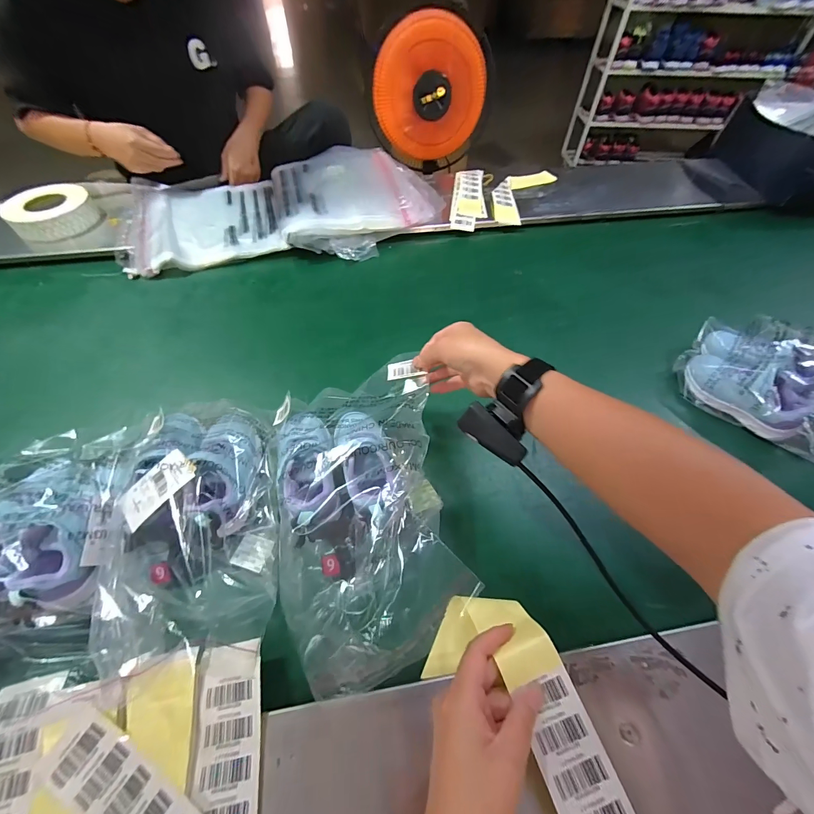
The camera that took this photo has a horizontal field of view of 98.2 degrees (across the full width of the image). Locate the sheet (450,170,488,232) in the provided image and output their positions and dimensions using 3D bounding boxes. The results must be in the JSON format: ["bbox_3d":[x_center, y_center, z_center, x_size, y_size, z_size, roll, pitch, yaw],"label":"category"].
[{"bbox_3d":[0.148,-0.493,0.841,0.080,0.040,0.222,6,56,4],"label":"sheet"}]

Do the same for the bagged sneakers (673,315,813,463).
[{"bbox_3d":[0.581,-0.022,0.489,0.207,0.082,0.326,-39,64,-24],"label":"bagged sneakers"}]

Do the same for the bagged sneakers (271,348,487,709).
[{"bbox_3d":[-0.053,0.103,0.388,0.186,0.093,0.321,-9,56,-6],"label":"bagged sneakers"}]

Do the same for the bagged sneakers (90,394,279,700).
[{"bbox_3d":[-0.236,0.094,0.404,0.145,0.083,0.227,-10,56,-7],"label":"bagged sneakers"}]

